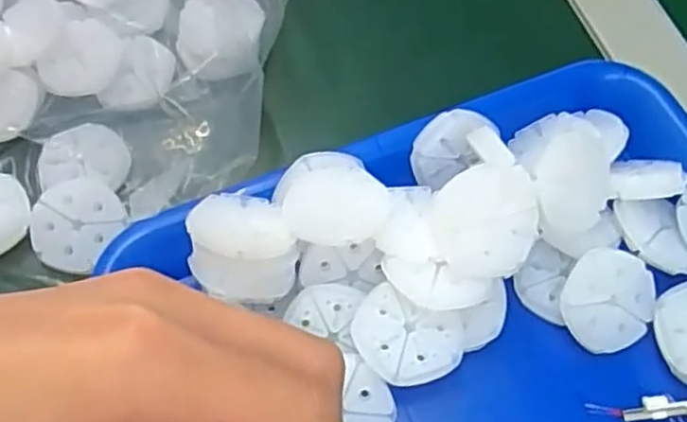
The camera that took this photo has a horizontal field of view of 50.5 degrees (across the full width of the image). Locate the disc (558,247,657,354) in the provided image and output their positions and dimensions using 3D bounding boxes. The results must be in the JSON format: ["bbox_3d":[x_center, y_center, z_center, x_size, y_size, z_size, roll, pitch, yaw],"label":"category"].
[{"bbox_3d":[0.100,0.033,0.273,0.037,0.004,0.037,-1,93,-13],"label":"disc"}]

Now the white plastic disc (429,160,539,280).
[{"bbox_3d":[0.050,0.004,0.258,0.038,0.011,0.038,-6,92,-1],"label":"white plastic disc"}]

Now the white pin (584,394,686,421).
[{"bbox_3d":[0.130,0.069,0.265,0.080,0.005,0.008,-5,63,-3],"label":"white pin"}]

